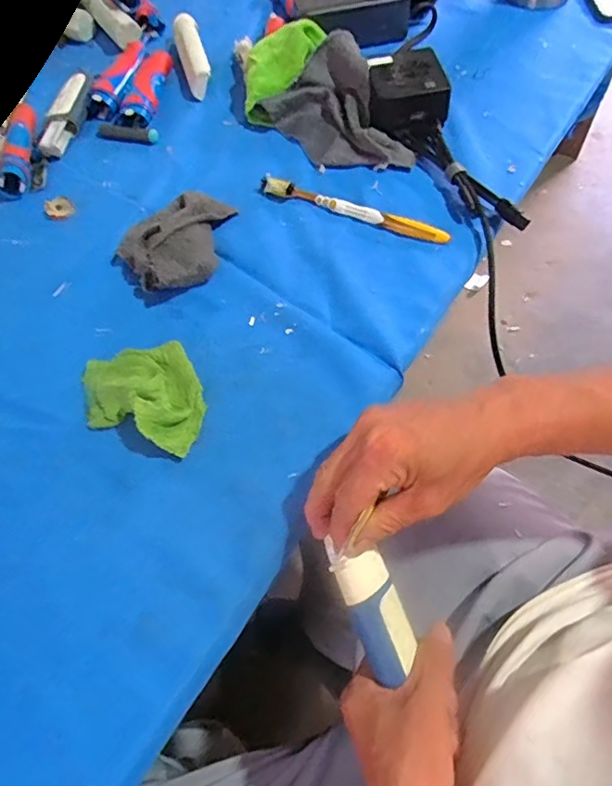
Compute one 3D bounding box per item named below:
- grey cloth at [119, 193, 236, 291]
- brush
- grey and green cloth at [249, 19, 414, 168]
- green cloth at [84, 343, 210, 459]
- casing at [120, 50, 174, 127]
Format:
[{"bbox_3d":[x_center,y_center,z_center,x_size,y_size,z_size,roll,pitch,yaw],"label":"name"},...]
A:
[{"bbox_3d":[-0.117,-0.142,0.488,0.088,0.032,0.111,23,65,17],"label":"grey cloth"},{"bbox_3d":[0.044,-0.173,0.502,0.183,0.017,0.015,20,64,16],"label":"brush"},{"bbox_3d":[0.010,-0.300,0.555,0.122,0.056,0.206,-23,60,-8],"label":"grey and green cloth"},{"bbox_3d":[-0.126,-0.005,0.419,0.104,0.030,0.080,16,63,14],"label":"green cloth"},{"bbox_3d":[-0.181,-0.351,0.611,0.036,0.022,0.127,2,60,7],"label":"casing"}]

